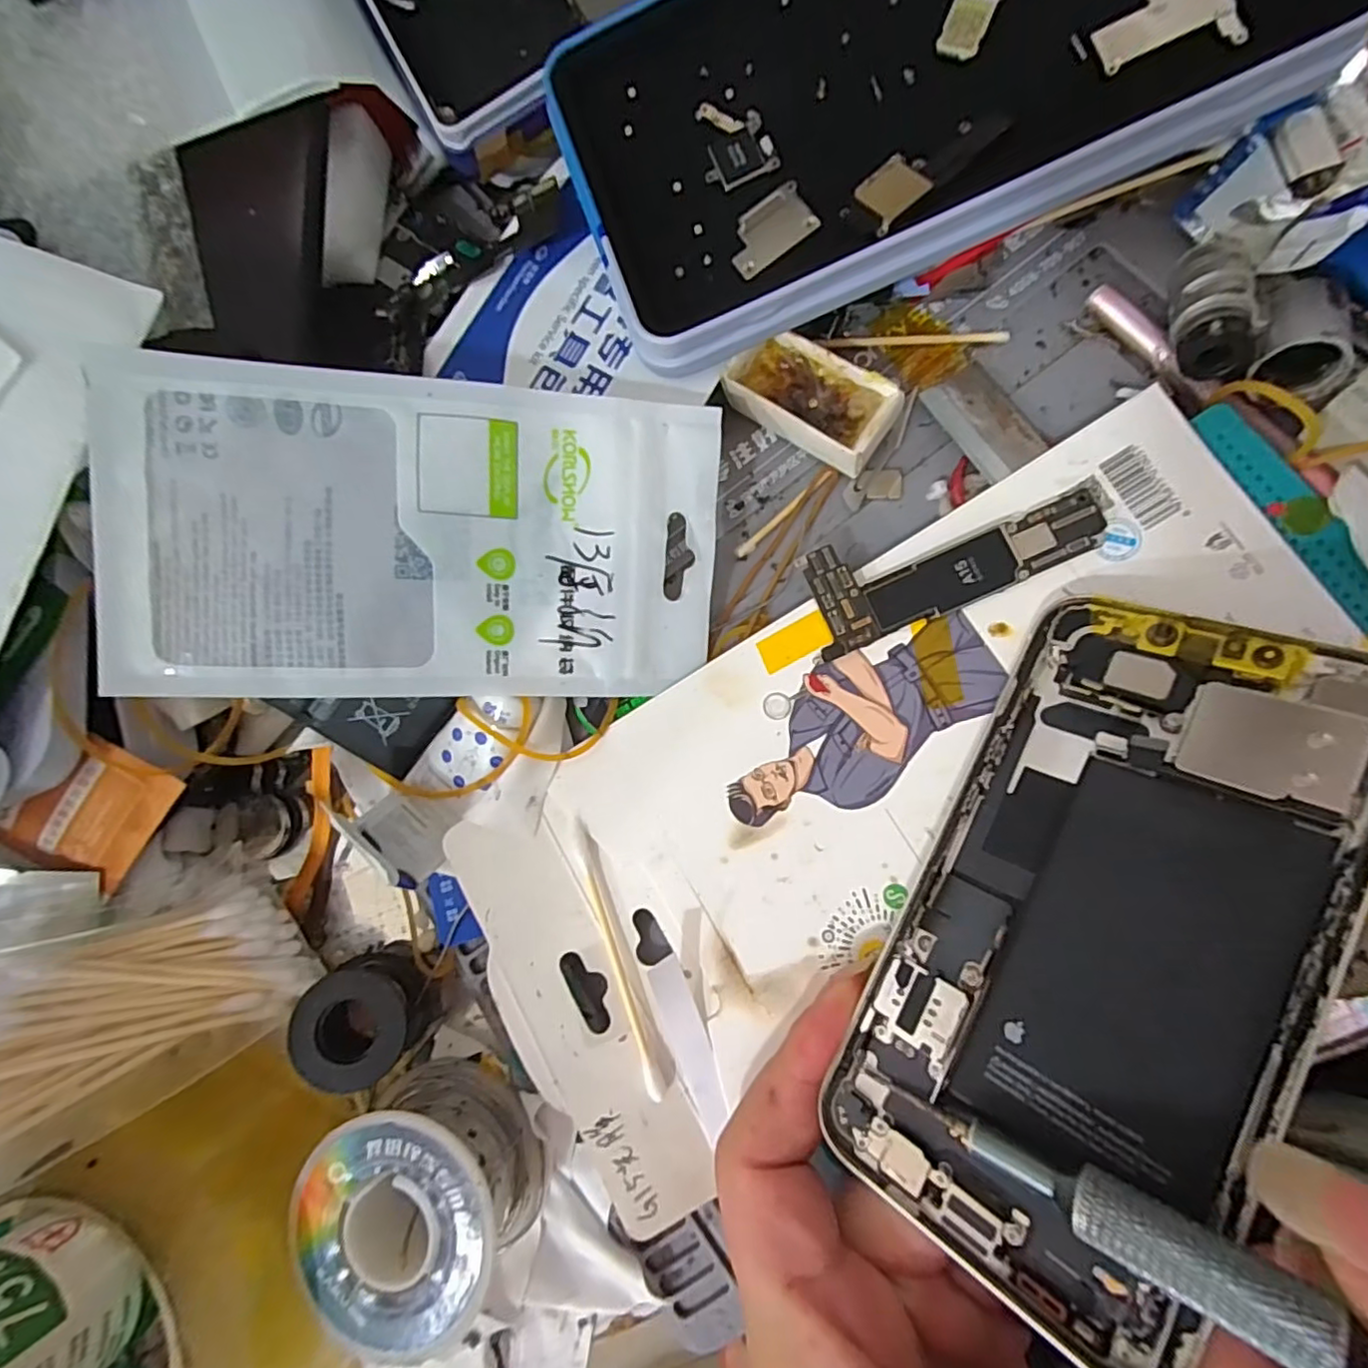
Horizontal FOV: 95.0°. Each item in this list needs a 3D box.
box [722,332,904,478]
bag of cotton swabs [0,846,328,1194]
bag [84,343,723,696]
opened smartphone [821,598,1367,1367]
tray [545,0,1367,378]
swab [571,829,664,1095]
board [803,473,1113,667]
[{"bbox_3d":[0.037,-0.083,0.182,0.047,0.017,0.022,31,88,12],"label":"box"},{"bbox_3d":[-0.161,0.091,0.167,0.102,0.023,0.061,-32,75,-31],"label":"bag of cotton swabs"},{"bbox_3d":[-0.065,-0.037,0.163,0.148,0.005,0.079,1,98,-12],"label":"bag"},{"bbox_3d":[0.090,0.051,0.138,0.071,0.007,0.146,22,81,36],"label":"opened smartphone"},{"bbox_3d":[0.060,-0.169,0.166,0.186,0.020,0.114,-21,79,6],"label":"tray"},{"bbox_3d":[-0.019,0.075,0.169,0.006,0.009,0.071,-20,79,7],"label":"swab"},{"bbox_3d":[0.074,-0.035,0.170,0.083,0.004,0.029,-22,79,6],"label":"board"}]

